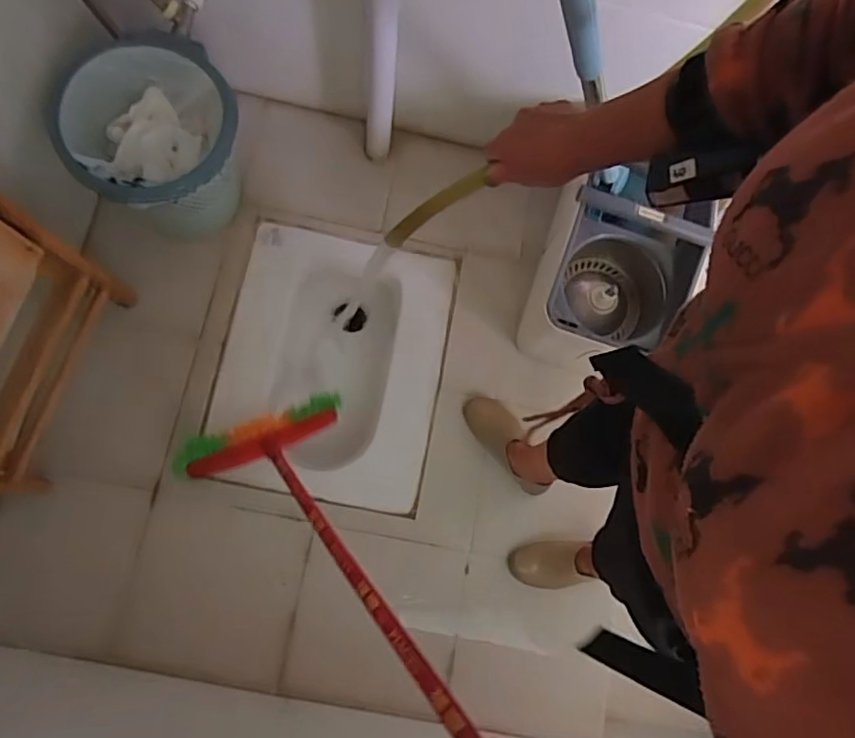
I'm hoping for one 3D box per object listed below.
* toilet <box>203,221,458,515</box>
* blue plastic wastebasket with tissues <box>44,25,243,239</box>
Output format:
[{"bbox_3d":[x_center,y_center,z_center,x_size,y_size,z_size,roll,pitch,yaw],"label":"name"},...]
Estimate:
[{"bbox_3d":[-0.193,0.005,1.255,0.420,0.225,0.528,10,76,1],"label":"toilet"},{"bbox_3d":[-0.456,-0.376,1.034,0.260,0.291,0.272,0,76,-2],"label":"blue plastic wastebasket with tissues"}]

